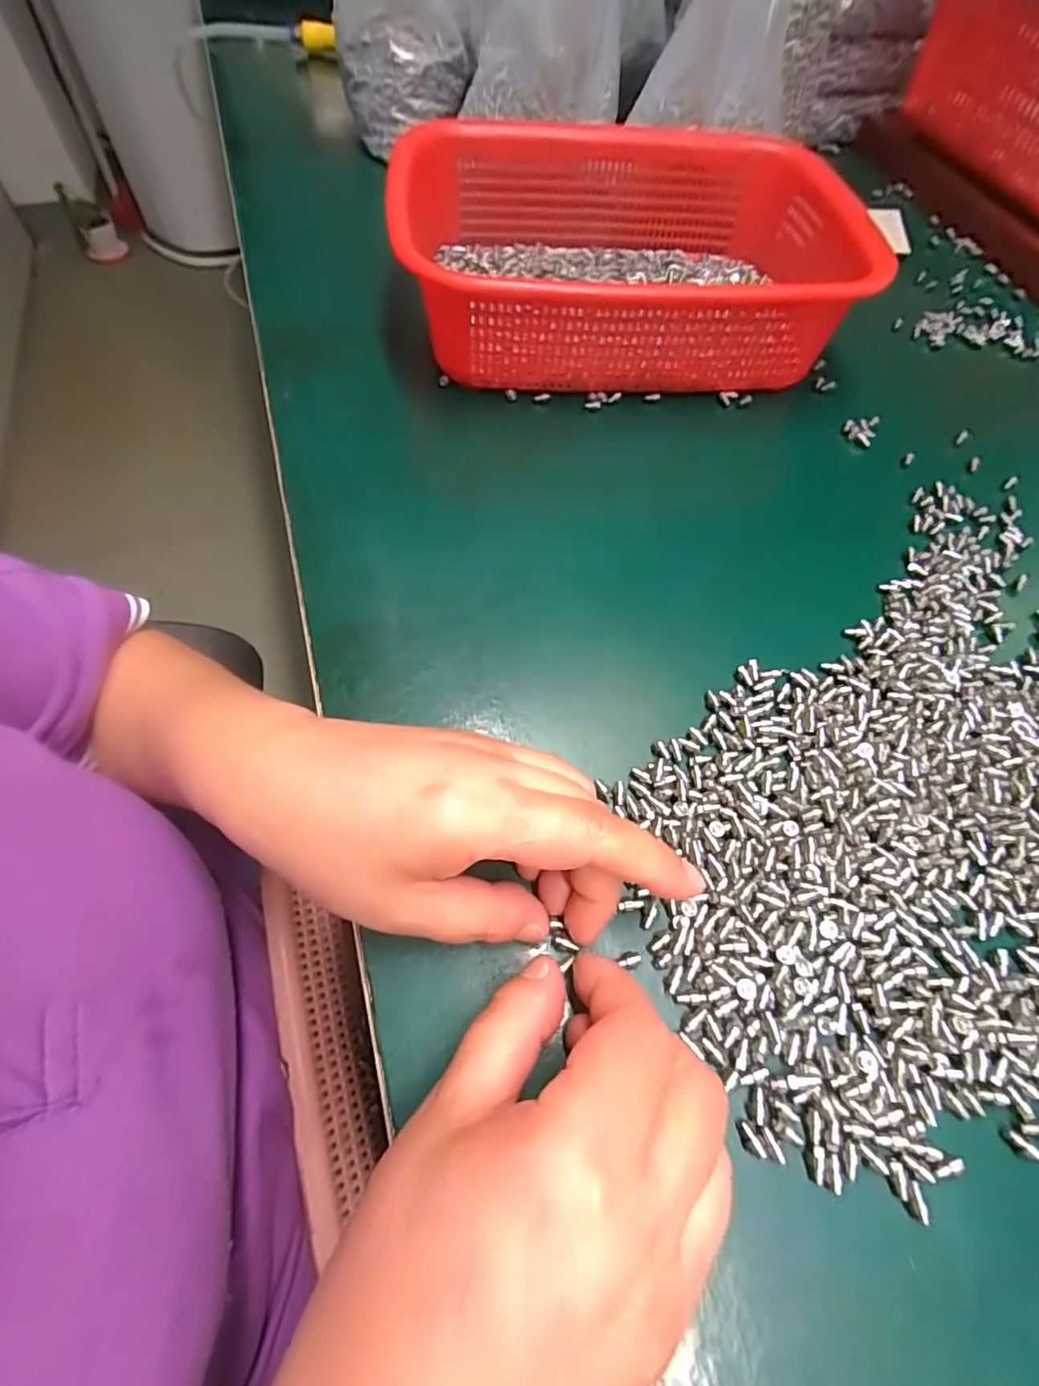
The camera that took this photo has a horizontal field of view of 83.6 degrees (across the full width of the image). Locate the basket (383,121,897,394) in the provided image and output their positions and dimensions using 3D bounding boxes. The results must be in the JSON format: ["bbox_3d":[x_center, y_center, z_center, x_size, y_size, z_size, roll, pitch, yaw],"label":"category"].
[{"bbox_3d":[0.073,-0.285,0.385,0.288,0.073,0.217,-6,61,-6],"label":"basket"}]

